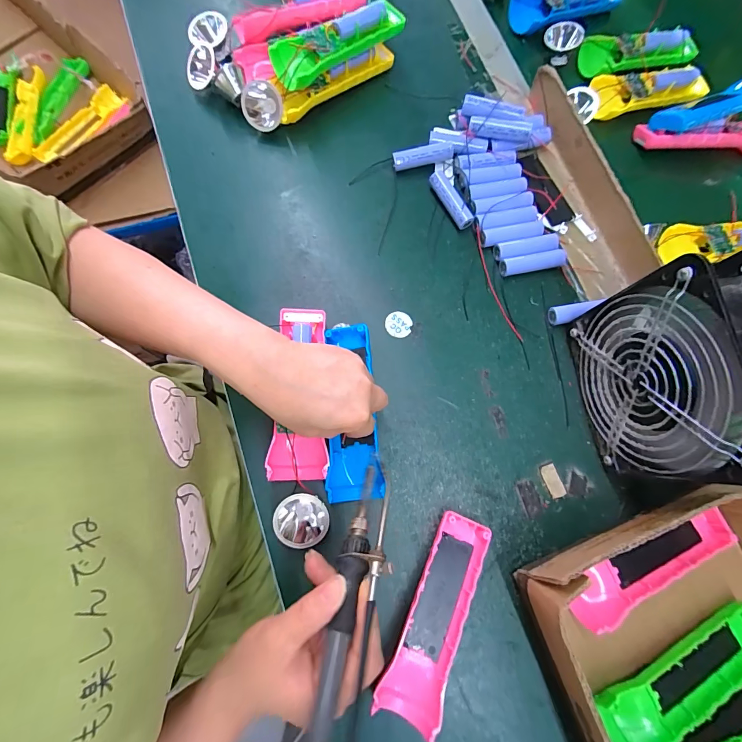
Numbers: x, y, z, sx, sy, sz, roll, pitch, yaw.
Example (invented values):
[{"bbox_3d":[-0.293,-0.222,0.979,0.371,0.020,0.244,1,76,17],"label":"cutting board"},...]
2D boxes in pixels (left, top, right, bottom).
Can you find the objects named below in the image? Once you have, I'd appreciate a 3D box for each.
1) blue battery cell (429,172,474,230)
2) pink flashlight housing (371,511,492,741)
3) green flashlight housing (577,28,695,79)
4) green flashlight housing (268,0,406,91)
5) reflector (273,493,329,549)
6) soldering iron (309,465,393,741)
[{"bbox_3d":[0.085,-0.182,0.395,0.021,0.017,0.064,-26,79,-11],"label":"blue battery cell"},{"bbox_3d":[0.053,0.198,0.301,0.045,0.032,0.156,24,75,2],"label":"pink flashlight housing"},{"bbox_3d":[0.334,-0.394,0.459,0.146,0.024,0.042,-10,76,-7],"label":"green flashlight housing"},{"bbox_3d":[-0.034,-0.353,0.395,0.151,0.025,0.042,-34,80,-12],"label":"green flashlight housing"},{"bbox_3d":[-0.057,0.125,0.308,0.046,0.029,0.041,-39,81,-13],"label":"reflector"},{"bbox_3d":[-0.011,0.145,0.213,0.029,0.018,0.194,12,49,2],"label":"soldering iron"}]

